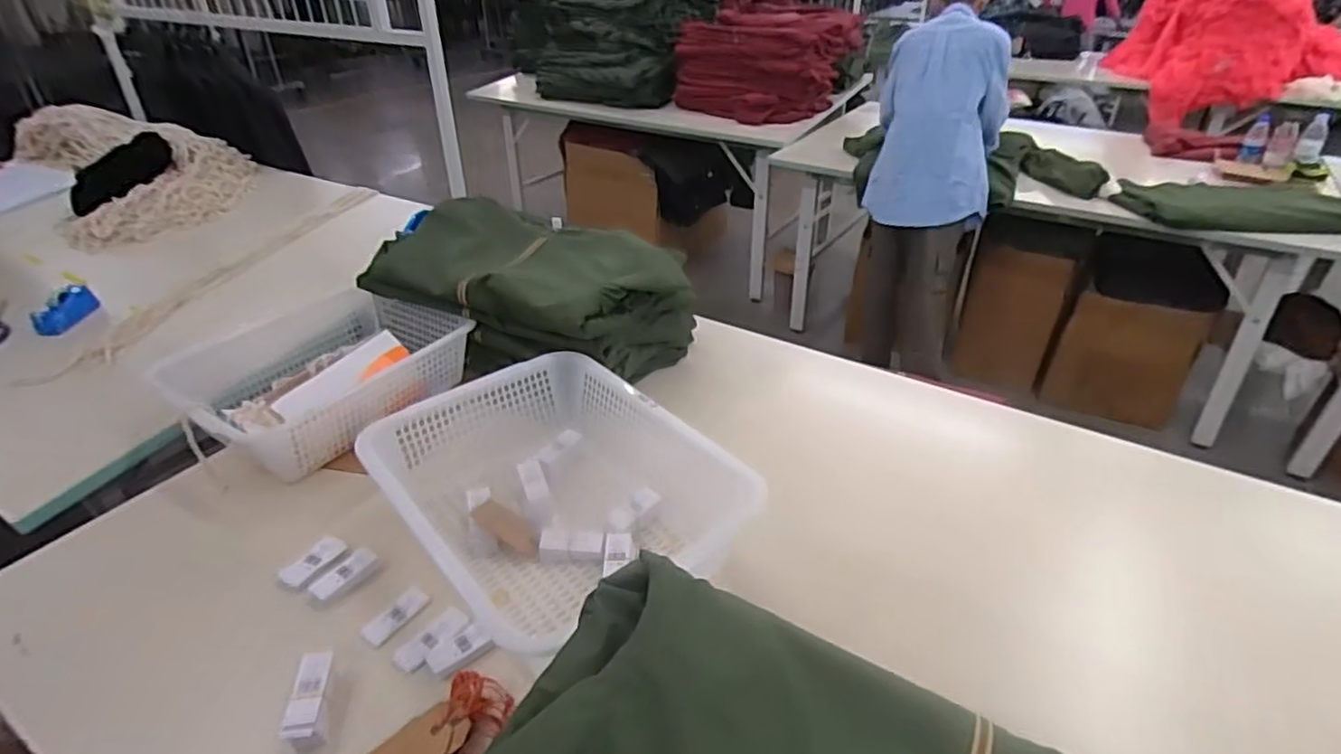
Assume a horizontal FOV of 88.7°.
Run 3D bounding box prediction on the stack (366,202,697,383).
[{"bbox_3d":[-0.273,-0.149,1.288,0.548,0.216,0.301,18,37,25],"label":"stack"}]

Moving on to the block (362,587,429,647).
[{"bbox_3d":[-0.340,0.294,0.848,0.036,0.011,0.091,16,36,22],"label":"block"}]

